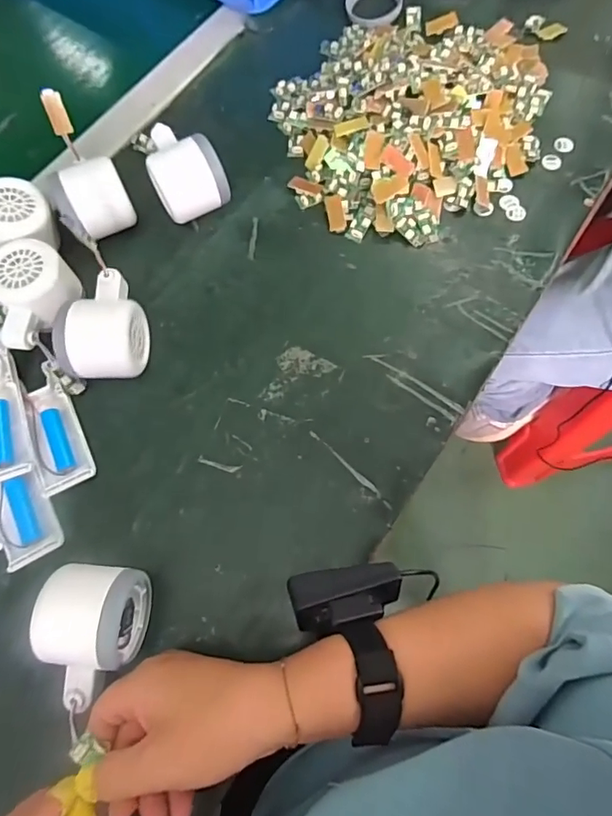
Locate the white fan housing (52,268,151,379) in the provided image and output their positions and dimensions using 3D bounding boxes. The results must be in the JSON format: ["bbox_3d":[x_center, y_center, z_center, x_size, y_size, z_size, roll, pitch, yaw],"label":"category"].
[{"bbox_3d":[-0.154,-0.060,0.392,0.052,0.061,0.083,2,71,2],"label":"white fan housing"}]

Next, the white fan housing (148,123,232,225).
[{"bbox_3d":[-0.106,-0.206,0.444,0.060,0.055,0.073,-25,72,-7],"label":"white fan housing"}]

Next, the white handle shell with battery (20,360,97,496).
[{"bbox_3d":[-0.194,0.017,0.390,0.037,0.020,0.094,-23,72,-7],"label":"white handle shell with battery"}]

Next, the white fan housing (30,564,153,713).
[{"bbox_3d":[-0.136,0.142,0.316,0.054,0.049,0.081,3,71,2],"label":"white fan housing"}]

